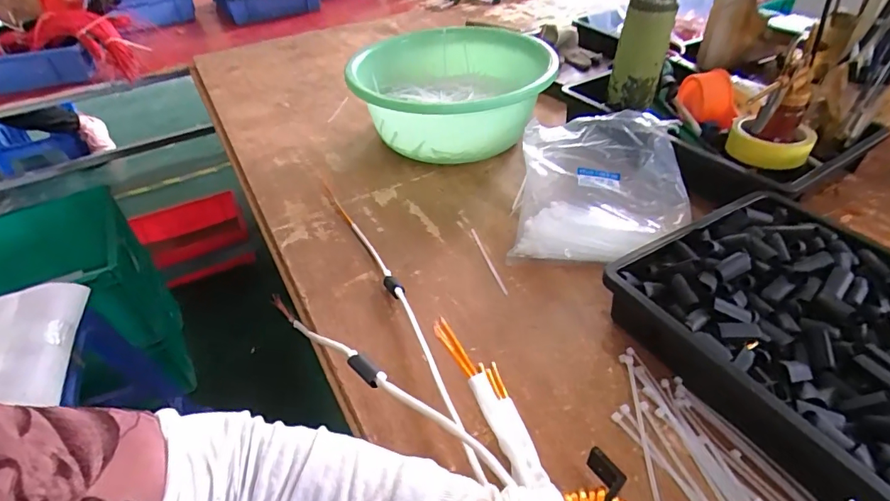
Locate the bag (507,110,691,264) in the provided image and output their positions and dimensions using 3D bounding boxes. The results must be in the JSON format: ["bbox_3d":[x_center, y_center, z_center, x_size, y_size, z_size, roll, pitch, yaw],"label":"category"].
[{"bbox_3d":[0.190,-0.080,0.576,0.191,0.080,0.218,5,41,11],"label":"bag"}]

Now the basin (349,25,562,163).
[{"bbox_3d":[0.015,-0.248,0.753,0.295,0.126,0.331,-2,41,3],"label":"basin"}]

